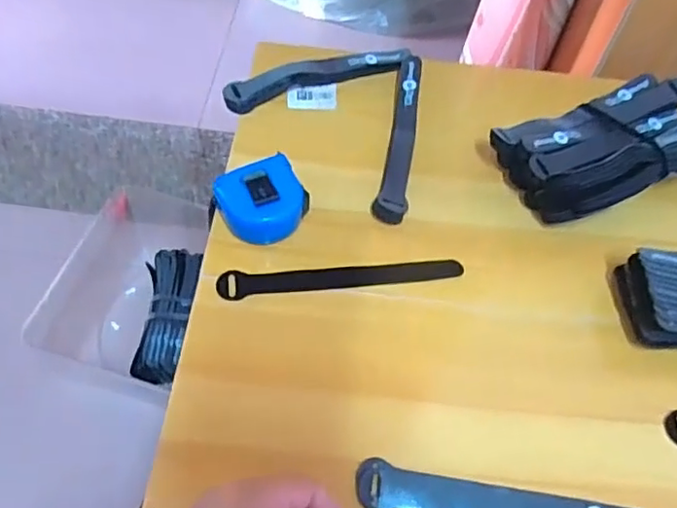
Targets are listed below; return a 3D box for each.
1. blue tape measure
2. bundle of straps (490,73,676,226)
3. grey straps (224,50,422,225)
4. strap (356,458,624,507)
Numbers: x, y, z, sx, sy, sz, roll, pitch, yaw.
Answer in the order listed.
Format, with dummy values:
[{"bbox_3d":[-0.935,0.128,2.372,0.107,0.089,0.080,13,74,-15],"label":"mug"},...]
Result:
[{"bbox_3d":[-0.066,-0.045,0.516,0.076,0.038,0.066,-15,59,-14],"label":"blue tape measure"},{"bbox_3d":[0.256,-0.100,0.558,0.216,0.051,0.114,-21,61,-17],"label":"bundle of straps"},{"bbox_3d":[0.023,-0.142,0.592,0.212,0.024,0.168,37,62,18],"label":"grey straps"},{"bbox_3d":[0.112,0.168,0.409,0.198,0.010,0.030,8,57,1],"label":"strap"}]

